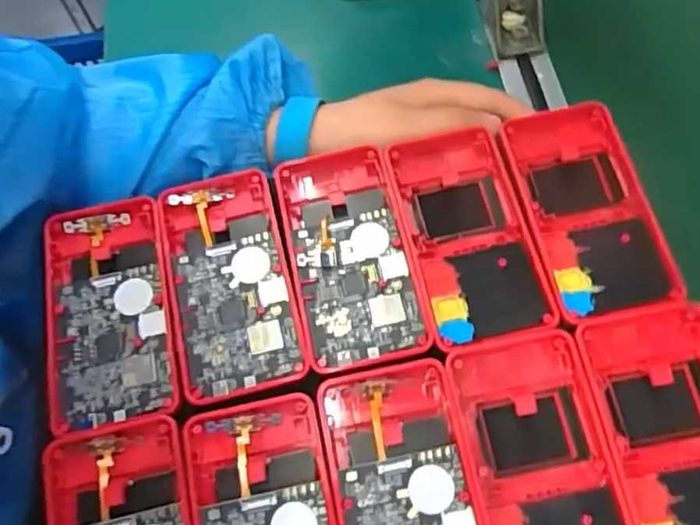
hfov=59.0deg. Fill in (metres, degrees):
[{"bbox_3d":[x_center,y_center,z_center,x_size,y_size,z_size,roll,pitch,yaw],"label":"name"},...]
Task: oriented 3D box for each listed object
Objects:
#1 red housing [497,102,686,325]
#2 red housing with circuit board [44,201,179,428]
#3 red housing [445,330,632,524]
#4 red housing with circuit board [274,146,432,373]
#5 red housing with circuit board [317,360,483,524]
[{"bbox_3d":[0.126,-0.028,0.324,0.066,0.016,0.118,-9,63,-4],"label":"red housing"},{"bbox_3d":[-0.125,0.026,0.318,0.062,0.012,0.115,-14,62,-2],"label":"red housing with circuit board"},{"bbox_3d":[0.086,0.096,0.279,0.061,0.022,0.119,-11,71,-2],"label":"red housing"},{"bbox_3d":[0.000,-0.003,0.322,0.061,0.010,0.117,-11,63,-5],"label":"red housing with circuit board"},{"bbox_3d":[0.025,0.107,0.271,0.061,0.018,0.119,-12,62,-1],"label":"red housing with circuit board"}]

